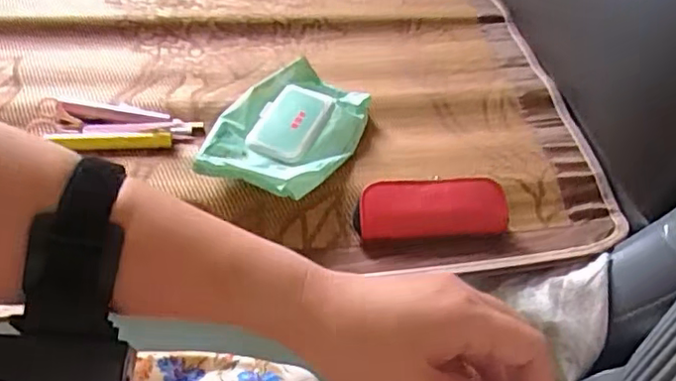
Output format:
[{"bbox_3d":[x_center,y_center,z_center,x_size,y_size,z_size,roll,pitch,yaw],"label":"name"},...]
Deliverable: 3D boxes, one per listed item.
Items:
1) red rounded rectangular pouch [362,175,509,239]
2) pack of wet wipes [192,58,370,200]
[{"bbox_3d":[0.088,0.012,0.561,0.130,0.038,0.051,0,46,-5],"label":"red rounded rectangular pouch"},{"bbox_3d":[-0.052,-0.061,0.629,0.139,0.036,0.185,17,47,11],"label":"pack of wet wipes"}]

